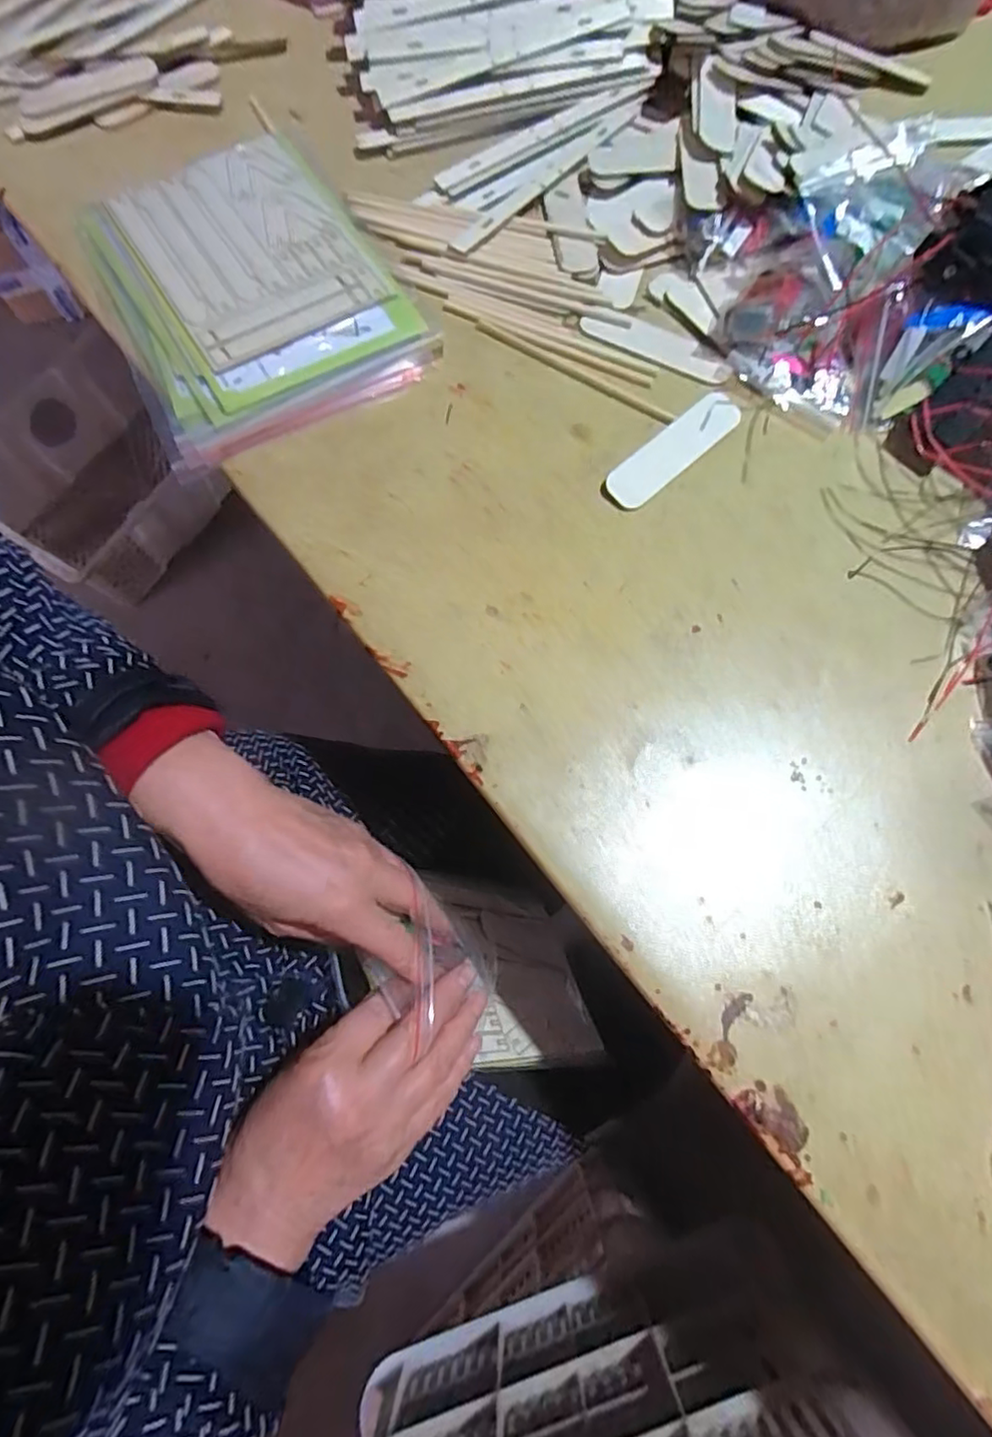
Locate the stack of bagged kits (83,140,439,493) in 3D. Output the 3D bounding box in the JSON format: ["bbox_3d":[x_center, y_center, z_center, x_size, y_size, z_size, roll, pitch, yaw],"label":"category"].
[{"bbox_3d":[-0.164,-0.287,0.415,0.176,0.024,0.234,-28,74,-9],"label":"stack of bagged kits"}]

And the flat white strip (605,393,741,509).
[{"bbox_3d":[0.110,-0.167,0.380,0.105,0.006,0.028,-41,86,-13],"label":"flat white strip"}]

